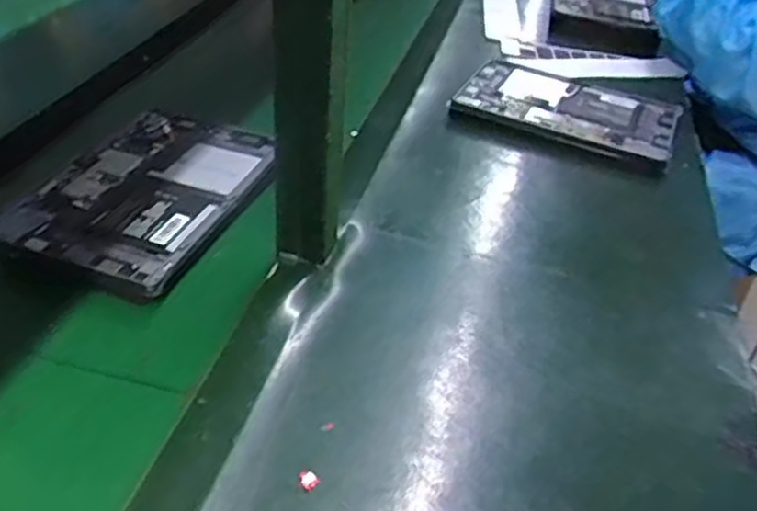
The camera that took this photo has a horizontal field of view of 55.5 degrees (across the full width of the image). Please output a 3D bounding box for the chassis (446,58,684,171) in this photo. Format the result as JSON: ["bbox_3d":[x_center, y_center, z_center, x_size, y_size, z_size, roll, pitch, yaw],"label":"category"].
[{"bbox_3d":[0.237,-0.183,0.899,0.264,0.021,0.193,21,40,20],"label":"chassis"}]

